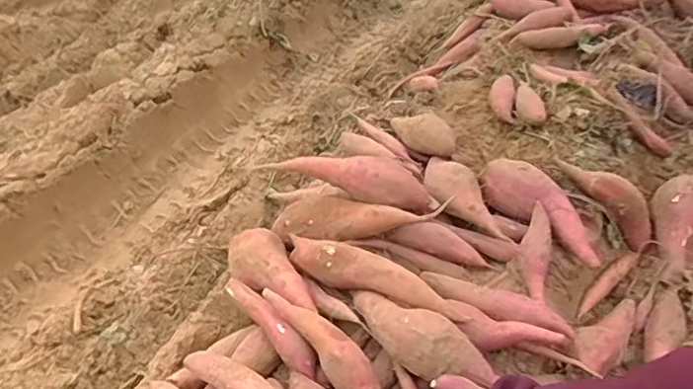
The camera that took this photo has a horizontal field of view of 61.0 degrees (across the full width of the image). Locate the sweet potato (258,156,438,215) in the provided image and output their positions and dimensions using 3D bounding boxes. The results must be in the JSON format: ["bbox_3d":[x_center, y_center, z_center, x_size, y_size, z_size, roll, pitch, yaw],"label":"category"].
[{"bbox_3d":[0.013,-0.029,0.992,0.278,0.060,0.075,16,46,6],"label":"sweet potato"}]

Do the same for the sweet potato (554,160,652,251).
[{"bbox_3d":[0.456,0.007,1.022,0.203,0.052,0.050,45,56,-1],"label":"sweet potato"}]

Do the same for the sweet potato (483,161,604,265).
[{"bbox_3d":[0.319,0.025,0.962,0.084,0.066,0.236,-33,61,-26],"label":"sweet potato"}]

